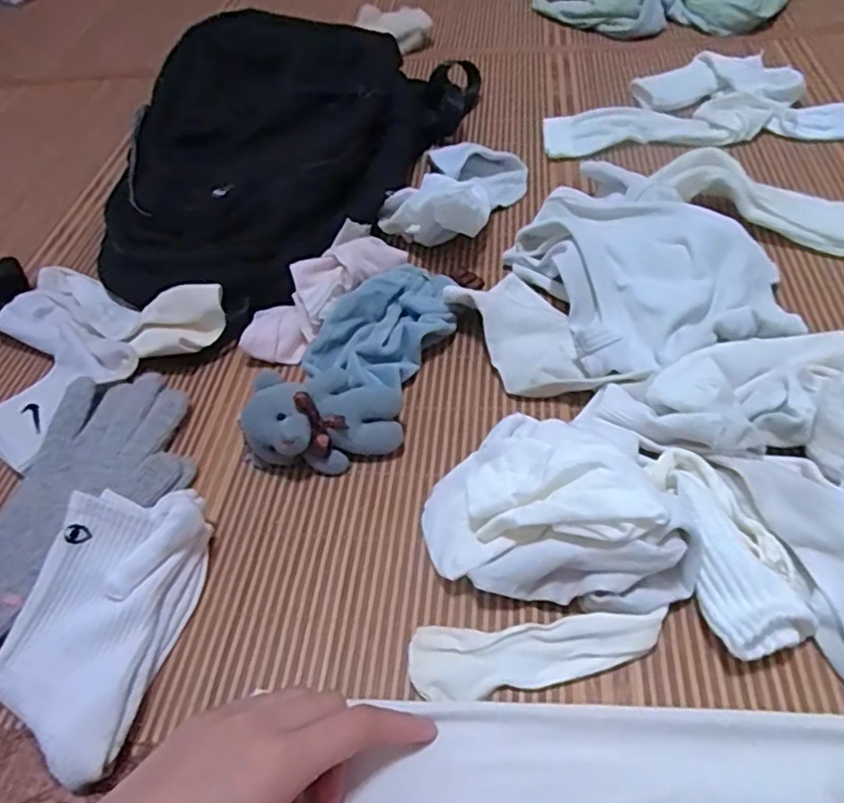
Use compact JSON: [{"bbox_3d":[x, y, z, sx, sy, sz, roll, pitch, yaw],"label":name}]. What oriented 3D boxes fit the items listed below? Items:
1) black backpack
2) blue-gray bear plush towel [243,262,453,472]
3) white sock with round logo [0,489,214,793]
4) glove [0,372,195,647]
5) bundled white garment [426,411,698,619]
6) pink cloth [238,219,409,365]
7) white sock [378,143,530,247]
[{"bbox_3d":[-0.173,-0.274,0.670,0.336,0.072,0.450,23,57,23],"label":"black backpack"},{"bbox_3d":[-0.040,-0.034,0.475,0.098,0.041,0.208,19,56,21],"label":"blue-gray bear plush towel"},{"bbox_3d":[-0.185,0.117,0.363,0.086,0.050,0.147,5,52,11],"label":"white sock with round logo"},{"bbox_3d":[-0.230,0.067,0.432,0.116,0.026,0.216,9,53,14],"label":"glove"},{"bbox_3d":[0.066,0.064,0.359,0.106,0.066,0.137,-28,53,-16],"label":"bundled white garment"},{"bbox_3d":[-0.083,-0.091,0.526,0.067,0.044,0.149,37,78,30],"label":"pink cloth"},{"bbox_3d":[0.028,-0.208,0.602,0.108,0.056,0.173,16,54,18],"label":"white sock"}]

